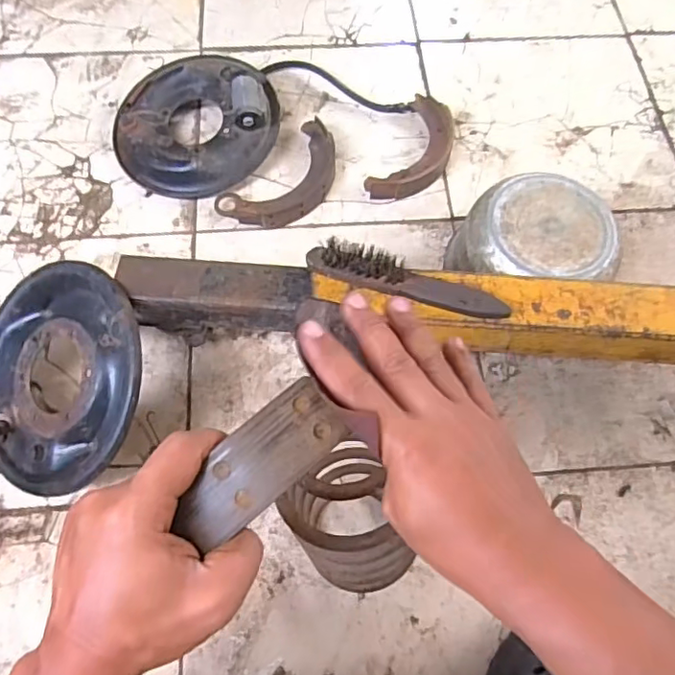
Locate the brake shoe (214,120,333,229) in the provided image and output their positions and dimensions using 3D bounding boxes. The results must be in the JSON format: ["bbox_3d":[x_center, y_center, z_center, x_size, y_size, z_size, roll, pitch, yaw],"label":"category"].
[{"bbox_3d":[-0.078,-0.250,0.922,0.117,0.034,0.220,40,72,14],"label":"brake shoe"}]

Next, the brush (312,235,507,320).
[{"bbox_3d":[0.080,-0.067,0.653,0.229,0.036,0.034,15,66,5],"label":"brush"}]

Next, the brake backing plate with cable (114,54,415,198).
[{"bbox_3d":[-0.141,-0.394,0.957,0.468,0.081,0.249,-26,70,-12],"label":"brake backing plate with cable"}]

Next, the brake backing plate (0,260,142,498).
[{"bbox_3d":[-0.333,0.045,0.699,0.261,0.030,0.267,-4,82,25],"label":"brake backing plate"}]

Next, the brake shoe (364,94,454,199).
[{"bbox_3d":[0.131,-0.301,0.949,0.098,0.034,0.208,27,69,10],"label":"brake shoe"}]

